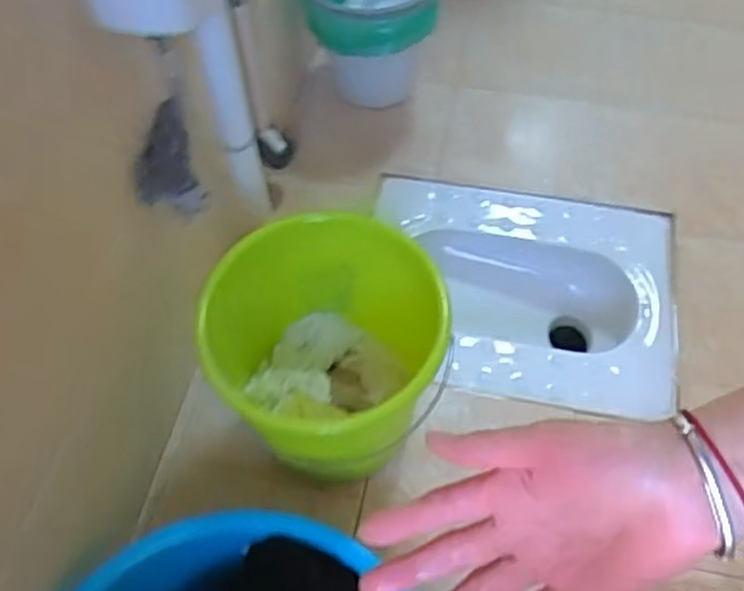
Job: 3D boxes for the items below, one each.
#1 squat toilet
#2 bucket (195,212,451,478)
[{"bbox_3d":[0.272,0.021,1.350,0.538,0.195,0.423,7,61,7],"label":"squat toilet"},{"bbox_3d":[-0.059,0.085,0.984,0.294,0.250,0.293,-2,60,3],"label":"bucket"}]

